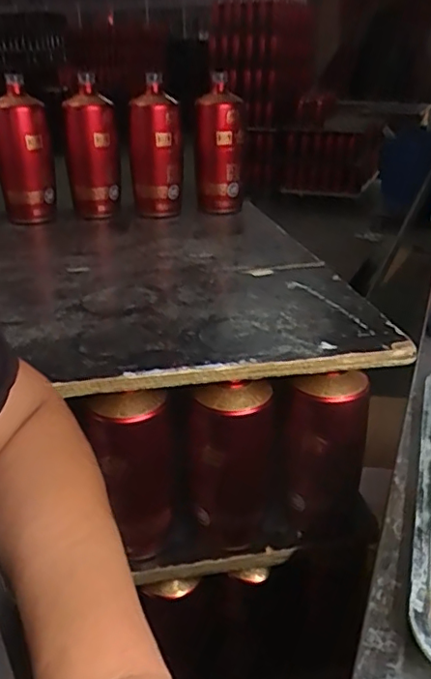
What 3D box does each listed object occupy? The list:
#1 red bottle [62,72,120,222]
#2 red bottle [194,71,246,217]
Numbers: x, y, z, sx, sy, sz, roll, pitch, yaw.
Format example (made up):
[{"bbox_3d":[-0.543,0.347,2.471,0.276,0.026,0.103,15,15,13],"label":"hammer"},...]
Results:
[{"bbox_3d":[-0.197,-0.299,0.919,0.077,0.215,0.070,-5,24,-5],"label":"red bottle"},{"bbox_3d":[0.010,-0.324,0.956,0.082,0.207,0.079,-1,24,4],"label":"red bottle"}]

